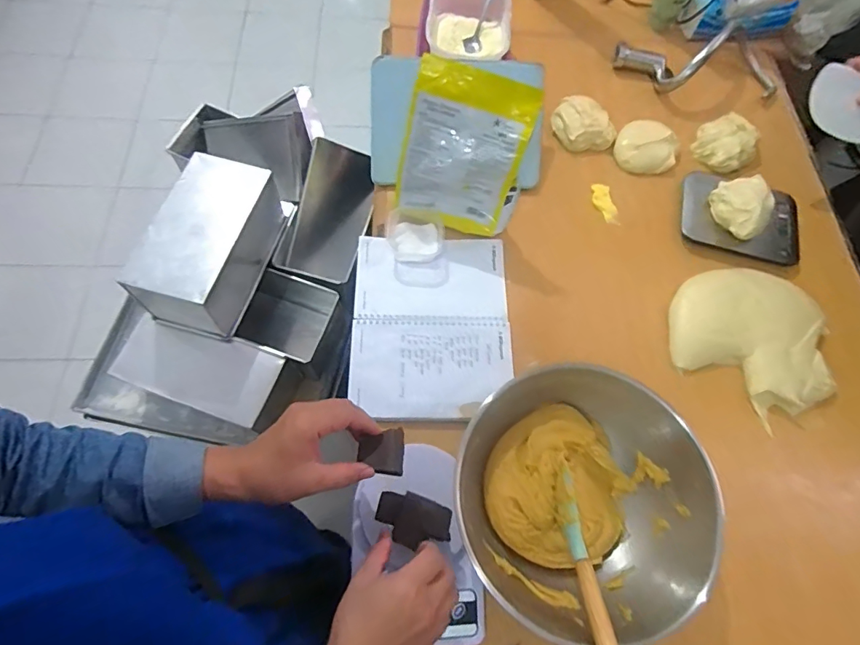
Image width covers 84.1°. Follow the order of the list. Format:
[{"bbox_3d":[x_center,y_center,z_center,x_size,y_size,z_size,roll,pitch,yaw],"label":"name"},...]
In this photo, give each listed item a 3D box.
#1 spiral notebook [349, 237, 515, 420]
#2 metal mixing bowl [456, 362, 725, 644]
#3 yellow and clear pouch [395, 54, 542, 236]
[{"bbox_3d":[0.002,0.001,0.645,0.207,0.017,0.259,0,66,-3],"label":"spiral notebook"},{"bbox_3d":[0.161,0.185,0.518,0.254,0.090,0.263,1,66,-3],"label":"metal mixing bowl"},{"bbox_3d":[0.041,-0.220,0.634,0.153,0.204,0.031,18,42,3],"label":"yellow and clear pouch"}]

